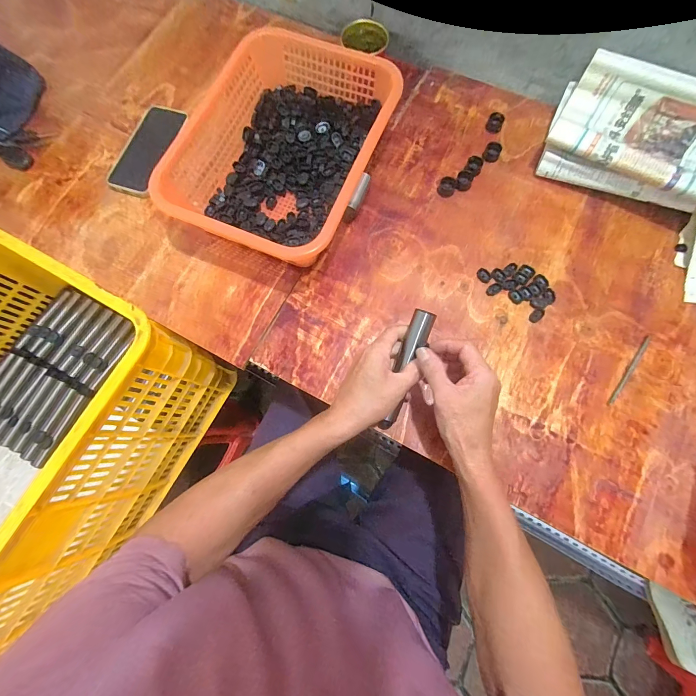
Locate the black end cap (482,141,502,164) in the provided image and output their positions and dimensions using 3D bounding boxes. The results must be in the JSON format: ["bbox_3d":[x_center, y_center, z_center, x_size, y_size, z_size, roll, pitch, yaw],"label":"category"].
[{"bbox_3d":[0.229,-0.311,0.528,0.025,0.014,0.025,0,75,2],"label":"black end cap"}]

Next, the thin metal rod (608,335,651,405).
[{"bbox_3d":[0.374,0.029,0.442,0.009,0.004,0.113,36,79,10],"label":"thin metal rod"}]

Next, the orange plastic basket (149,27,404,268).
[{"bbox_3d":[-0.086,-0.290,0.498,0.251,0.091,0.343,22,77,7],"label":"orange plastic basket"}]

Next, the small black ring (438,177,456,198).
[{"bbox_3d":[0.155,-0.250,0.520,0.024,0.013,0.028,16,76,6],"label":"small black ring"}]

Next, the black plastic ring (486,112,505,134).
[{"bbox_3d":[0.240,-0.369,0.544,0.025,0.020,0.025,0,75,2],"label":"black plastic ring"}]

